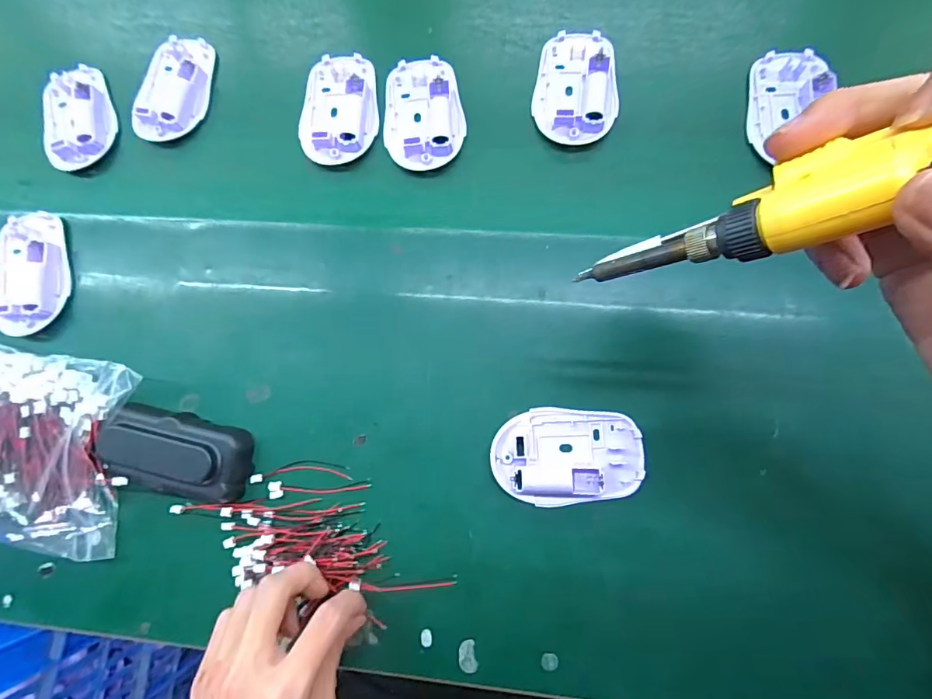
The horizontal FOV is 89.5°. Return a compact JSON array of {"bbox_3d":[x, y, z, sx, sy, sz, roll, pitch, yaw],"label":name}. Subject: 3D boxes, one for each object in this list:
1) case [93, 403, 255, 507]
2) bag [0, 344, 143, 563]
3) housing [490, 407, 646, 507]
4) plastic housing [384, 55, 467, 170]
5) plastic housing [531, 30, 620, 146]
[{"bbox_3d":[-0.200,0.072,0.324,0.099,0.029,0.052,11,83,5],"label":"case"},{"bbox_3d":[-0.330,0.064,0.334,0.180,0.040,0.133,11,83,5],"label":"bag"},{"bbox_3d":[0.067,0.070,0.309,0.095,0.017,0.061,-8,82,3],"label":"housing"},{"bbox_3d":[-0.033,-0.185,0.363,0.060,0.016,0.090,-3,82,3],"label":"plastic housing"},{"bbox_3d":[0.084,-0.201,0.354,0.061,0.016,0.089,3,82,4],"label":"plastic housing"}]

